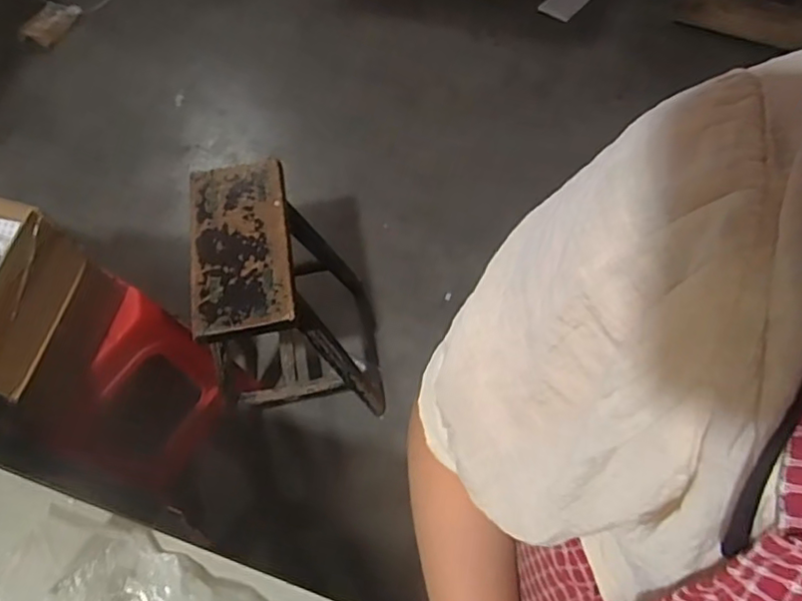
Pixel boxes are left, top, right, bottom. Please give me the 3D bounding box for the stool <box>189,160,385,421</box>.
[{"bbox_3d":[-0.242,0.016,1.267,0.326,0.529,0.362,-11,60,-4],"label":"stool"}]

